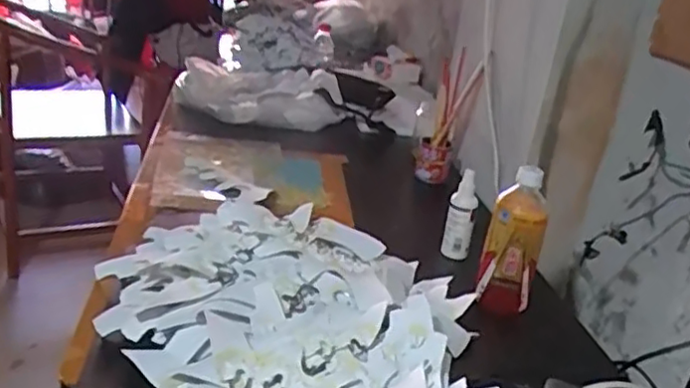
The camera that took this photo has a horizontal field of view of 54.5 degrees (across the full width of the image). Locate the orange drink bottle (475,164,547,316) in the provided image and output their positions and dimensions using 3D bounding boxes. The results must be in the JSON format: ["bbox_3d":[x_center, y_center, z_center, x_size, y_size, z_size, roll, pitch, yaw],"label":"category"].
[{"bbox_3d":[0.211,0.058,0.837,0.067,0.165,0.067,14,22,13],"label":"orange drink bottle"}]

